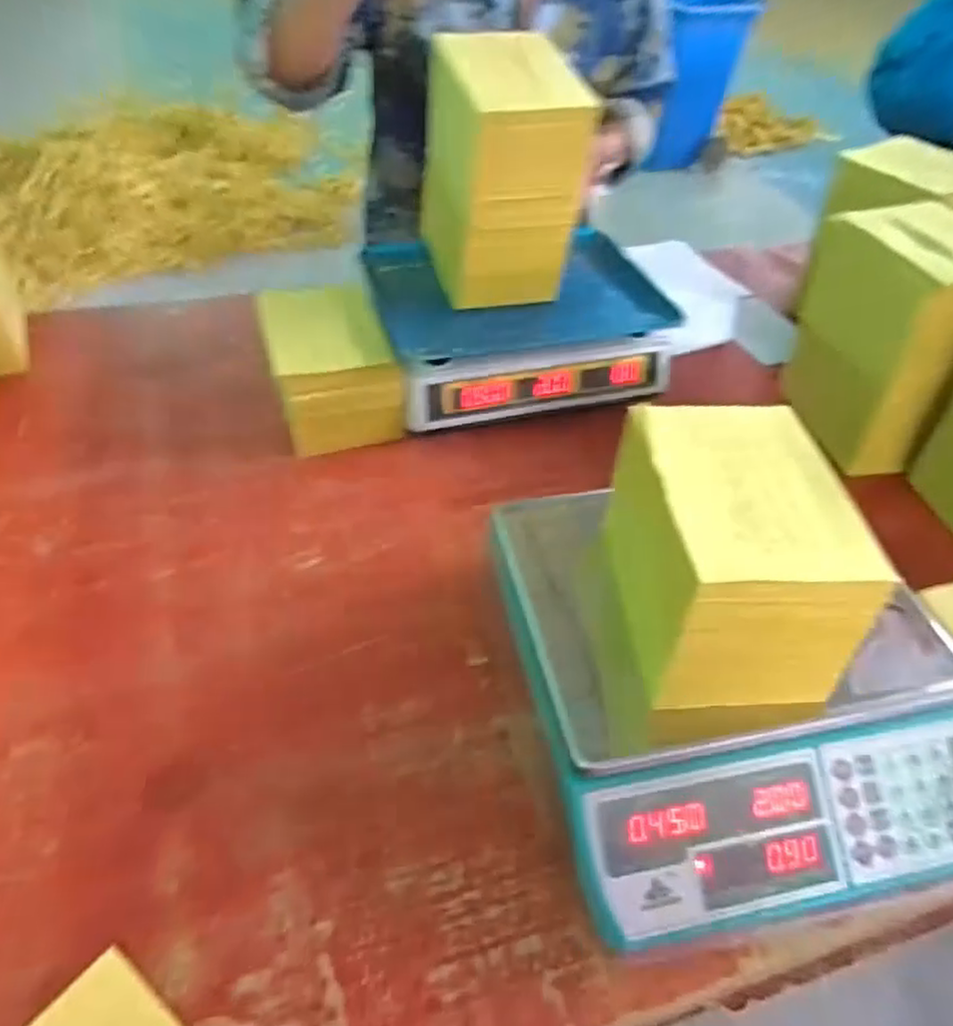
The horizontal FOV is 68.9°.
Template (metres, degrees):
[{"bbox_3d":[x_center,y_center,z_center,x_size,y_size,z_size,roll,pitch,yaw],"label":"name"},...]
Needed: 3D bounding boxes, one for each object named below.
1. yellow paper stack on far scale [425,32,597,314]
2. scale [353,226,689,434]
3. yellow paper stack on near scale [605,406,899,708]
[{"bbox_3d":[0.028,-0.358,0.735,0.126,0.217,0.151,-10,50,-14],"label":"yellow paper stack on far scale"},{"bbox_3d":[0.047,-0.228,0.826,0.333,0.094,0.245,-10,50,-14],"label":"scale"},{"bbox_3d":[0.172,0.030,0.474,0.116,0.125,0.172,-2,48,-7],"label":"yellow paper stack on near scale"}]

